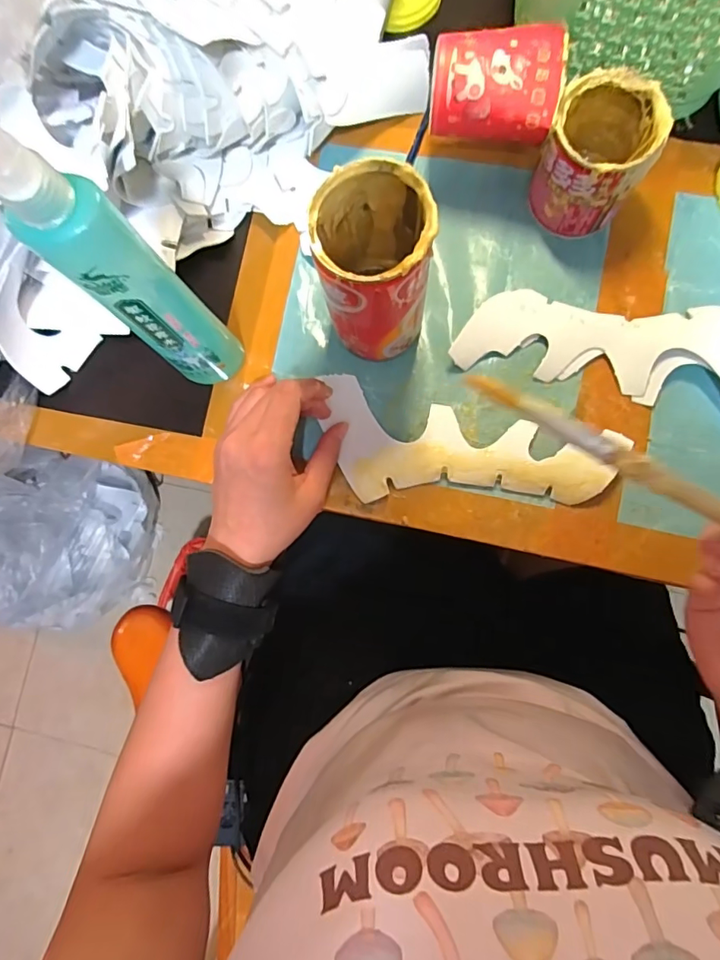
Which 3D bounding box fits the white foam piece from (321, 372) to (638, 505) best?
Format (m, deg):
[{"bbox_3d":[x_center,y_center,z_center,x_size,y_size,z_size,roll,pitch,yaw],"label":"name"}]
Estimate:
[{"bbox_3d":[0.070,-0.018,0.347,0.196,0.015,0.079,10,85,7],"label":"white foam piece"}]

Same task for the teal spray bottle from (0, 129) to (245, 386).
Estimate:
[{"bbox_3d":[-0.112,-0.098,0.262,0.030,0.220,0.036,2,85,4],"label":"teal spray bottle"}]

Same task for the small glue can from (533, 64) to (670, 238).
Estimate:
[{"bbox_3d":[0.156,-0.213,0.331,0.064,0.076,0.067,0,84,4],"label":"small glue can"}]

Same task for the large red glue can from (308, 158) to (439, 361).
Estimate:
[{"bbox_3d":[0.010,-0.125,0.306,0.061,0.121,0.067,0,84,4],"label":"large red glue can"}]

